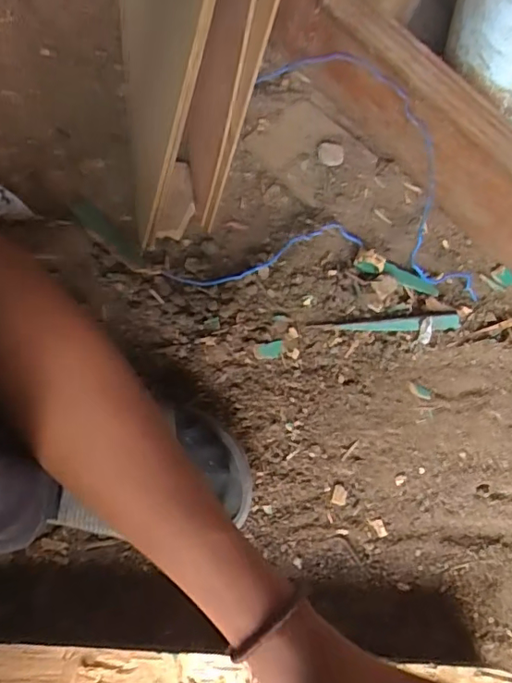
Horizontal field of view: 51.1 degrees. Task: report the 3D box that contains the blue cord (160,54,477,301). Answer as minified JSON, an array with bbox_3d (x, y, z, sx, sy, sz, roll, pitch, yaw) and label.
[{"bbox_3d":[0.063,-0.170,0.520,0.282,0.057,0.258,2,76,0],"label":"blue cord"}]

